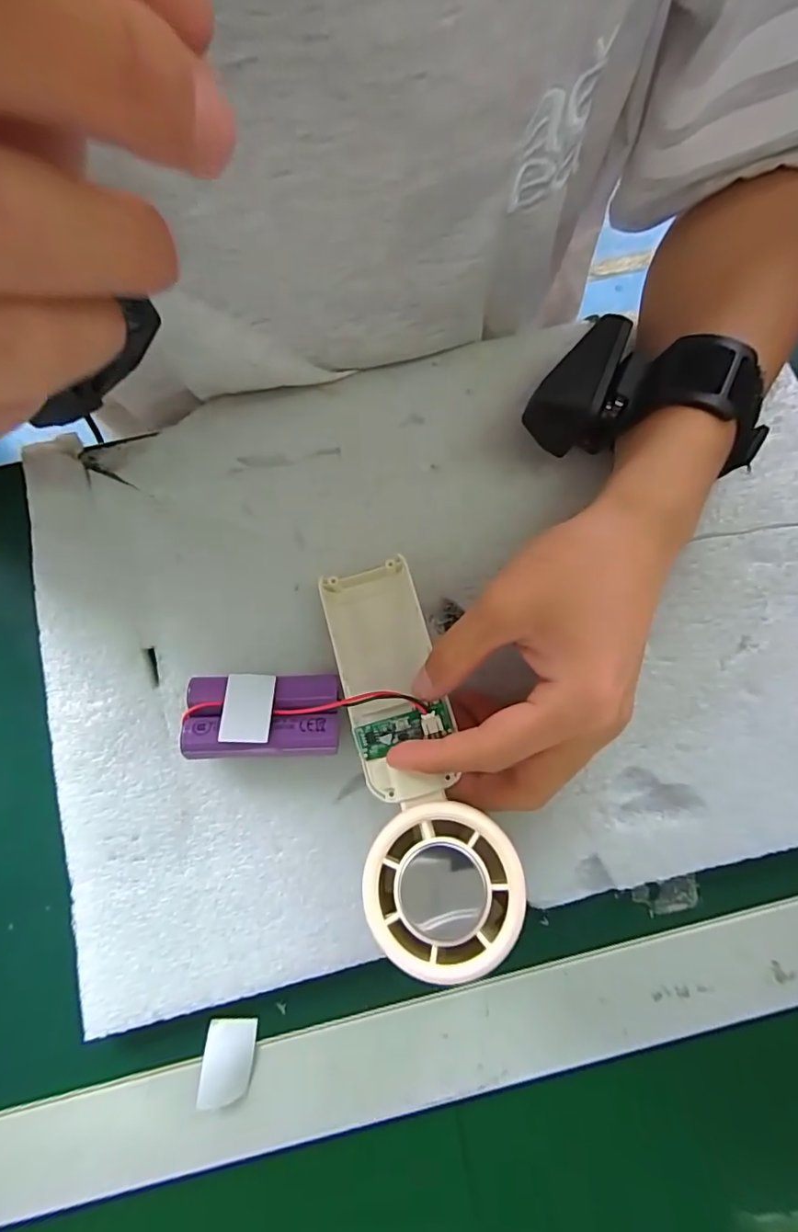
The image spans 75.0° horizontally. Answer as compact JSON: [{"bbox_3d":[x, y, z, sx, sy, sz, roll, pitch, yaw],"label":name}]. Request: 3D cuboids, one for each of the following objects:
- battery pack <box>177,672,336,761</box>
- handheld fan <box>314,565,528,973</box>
[{"bbox_3d":[-0.060,0.044,0.232,0.065,0.025,0.034,-1,80,1],"label":"battery pack"},{"bbox_3d":[0.002,0.051,0.216,0.050,0.026,0.163,-15,57,-2],"label":"handheld fan"}]

